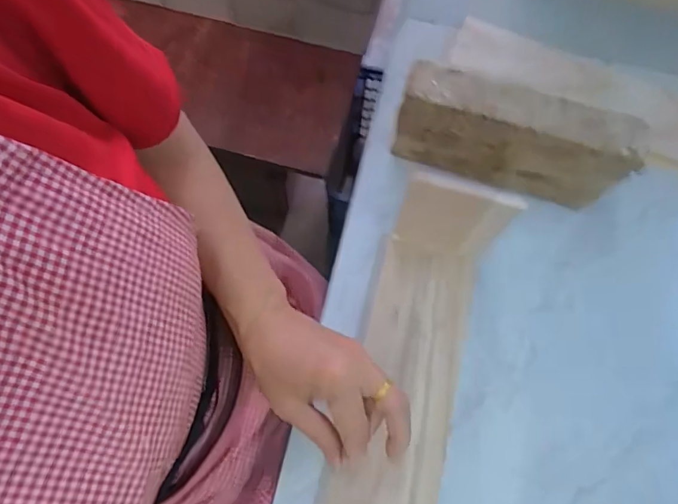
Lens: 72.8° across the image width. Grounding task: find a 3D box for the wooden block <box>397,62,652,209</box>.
[{"bbox_3d":[0.153,-0.103,0.431,0.215,0.102,0.054,16,71,3],"label":"wooden block"}]

